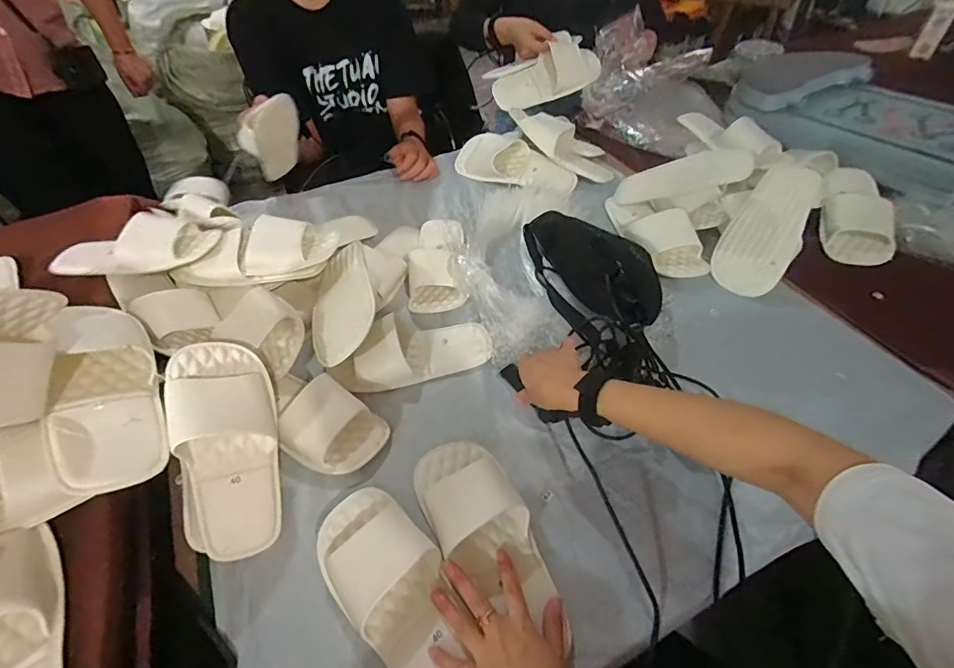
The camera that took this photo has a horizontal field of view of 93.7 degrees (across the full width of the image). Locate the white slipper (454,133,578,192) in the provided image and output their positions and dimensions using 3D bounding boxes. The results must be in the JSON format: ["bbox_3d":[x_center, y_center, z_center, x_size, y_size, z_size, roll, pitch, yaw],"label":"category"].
[{"bbox_3d":[0.080,-0.372,0.966,0.279,0.059,0.111,26,56,23],"label":"white slipper"}]

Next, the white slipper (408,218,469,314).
[{"bbox_3d":[-0.067,-0.123,0.765,0.092,0.046,0.218,-4,49,1],"label":"white slipper"}]

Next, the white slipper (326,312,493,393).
[{"bbox_3d":[-0.095,0.020,0.640,0.226,0.055,0.096,-14,50,-8],"label":"white slipper"}]

